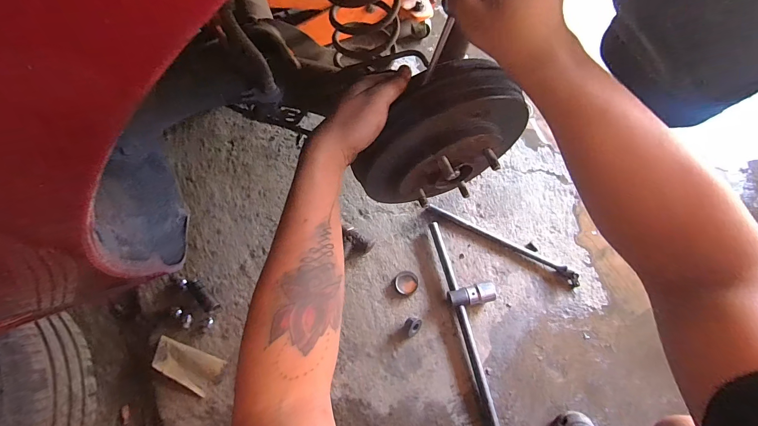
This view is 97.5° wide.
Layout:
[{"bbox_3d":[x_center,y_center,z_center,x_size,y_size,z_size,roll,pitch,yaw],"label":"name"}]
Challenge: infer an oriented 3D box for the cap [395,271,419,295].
[{"bbox_3d":[0.062,0.155,0.740,0.048,0.007,0.050,1,70,-2],"label":"cap"}]

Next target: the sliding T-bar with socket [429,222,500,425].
[{"bbox_3d":[0.214,0.228,0.698,0.104,0.043,0.460,-13,71,-7],"label":"sliding T-bar with socket"}]

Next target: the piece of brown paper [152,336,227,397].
[{"bbox_3d":[-0.378,0.300,0.657,0.133,0.017,0.065,31,71,-7],"label":"piece of brown paper"}]

